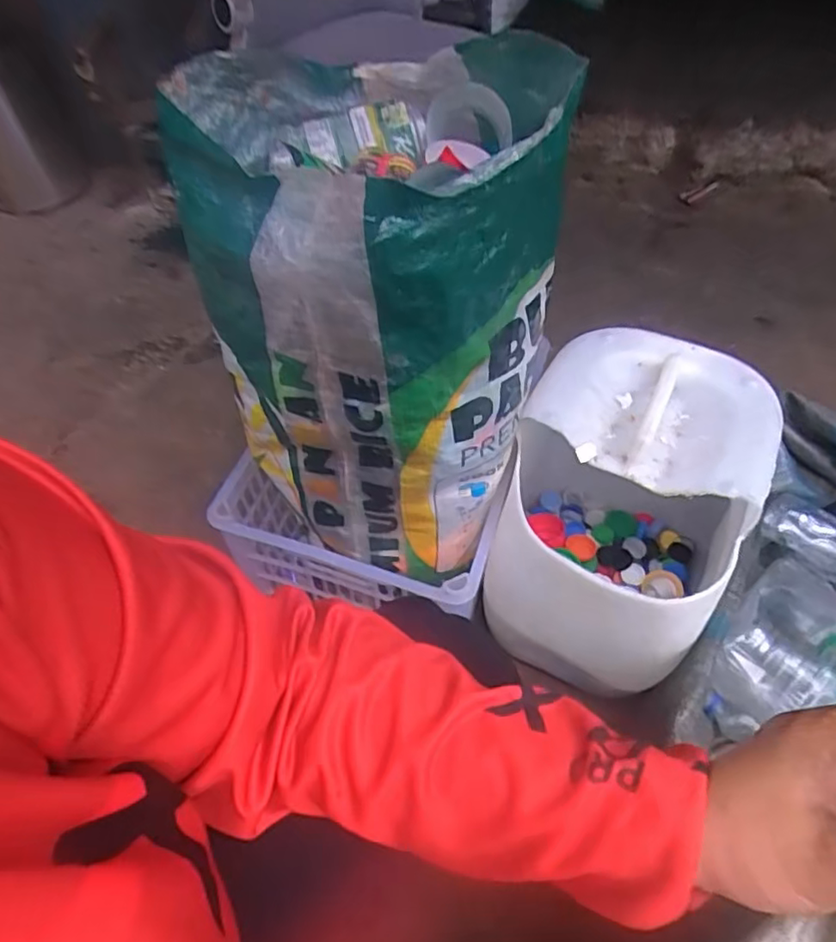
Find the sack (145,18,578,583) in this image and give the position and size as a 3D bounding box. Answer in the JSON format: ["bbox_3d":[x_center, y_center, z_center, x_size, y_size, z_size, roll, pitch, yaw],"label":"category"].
[{"bbox_3d":[-0.026,-0.114,0.552,0.253,0.414,0.221,12,53,11],"label":"sack"}]

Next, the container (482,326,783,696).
[{"bbox_3d":[0.226,0.055,0.697,0.221,0.333,0.271,26,57,21],"label":"container"}]

